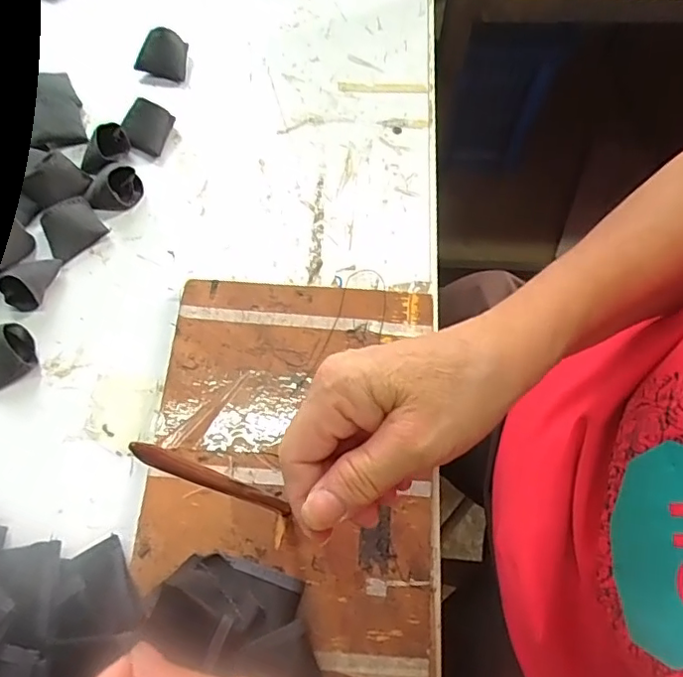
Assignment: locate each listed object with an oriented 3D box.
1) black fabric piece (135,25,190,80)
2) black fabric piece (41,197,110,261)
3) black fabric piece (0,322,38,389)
[{"bbox_3d":[-0.148,-0.237,0.467,0.039,0.011,0.038,19,107,-13],"label":"black fabric piece"},{"bbox_3d":[-0.200,-0.082,0.414,0.040,0.021,0.035,-38,73,-13],"label":"black fabric piece"},{"bbox_3d":[-0.230,0.012,0.377,0.040,0.030,0.034,-25,71,-9],"label":"black fabric piece"}]

